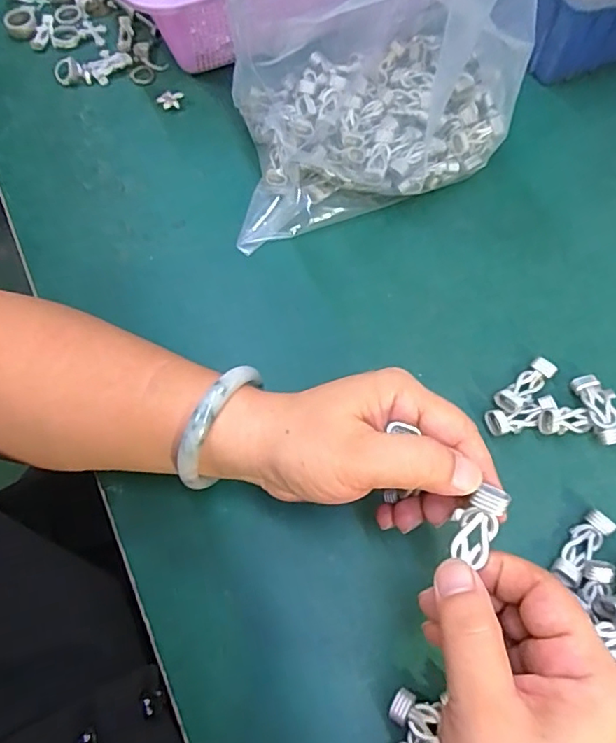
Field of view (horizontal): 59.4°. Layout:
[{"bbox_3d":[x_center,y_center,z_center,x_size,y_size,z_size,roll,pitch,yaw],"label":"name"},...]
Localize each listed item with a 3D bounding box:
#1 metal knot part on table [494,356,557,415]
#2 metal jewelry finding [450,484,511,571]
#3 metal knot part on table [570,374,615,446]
[{"bbox_3d":[0.134,0.010,0.333,0.044,0.010,0.016,-38,71,-15],"label":"metal knot part on table"},{"bbox_3d":[0.071,0.064,0.226,0.017,0.005,0.032,24,99,10],"label":"metal jewelry finding"},{"bbox_3d":[0.174,0.023,0.325,0.016,0.016,0.044,-9,67,-4],"label":"metal knot part on table"}]

